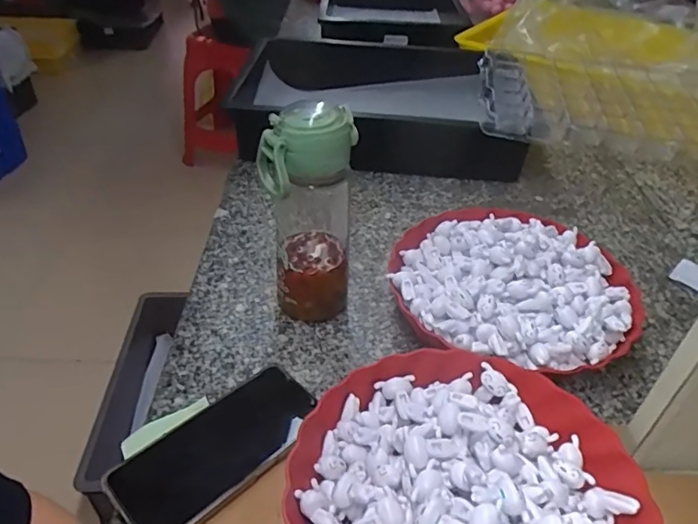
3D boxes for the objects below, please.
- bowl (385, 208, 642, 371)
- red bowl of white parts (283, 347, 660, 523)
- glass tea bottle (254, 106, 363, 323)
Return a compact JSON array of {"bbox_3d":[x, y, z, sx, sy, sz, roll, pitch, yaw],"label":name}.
[{"bbox_3d":[0.168,0.026,0.566,0.239,0.069,0.226,2,39,-2],"label":"bowl"},{"bbox_3d":[0.084,0.164,0.383,0.237,0.072,0.228,2,39,-2],"label":"red bowl of white parts"},{"bbox_3d":[-0.037,-0.036,0.514,0.081,0.221,0.072,-4,39,-8],"label":"glass tea bottle"}]

